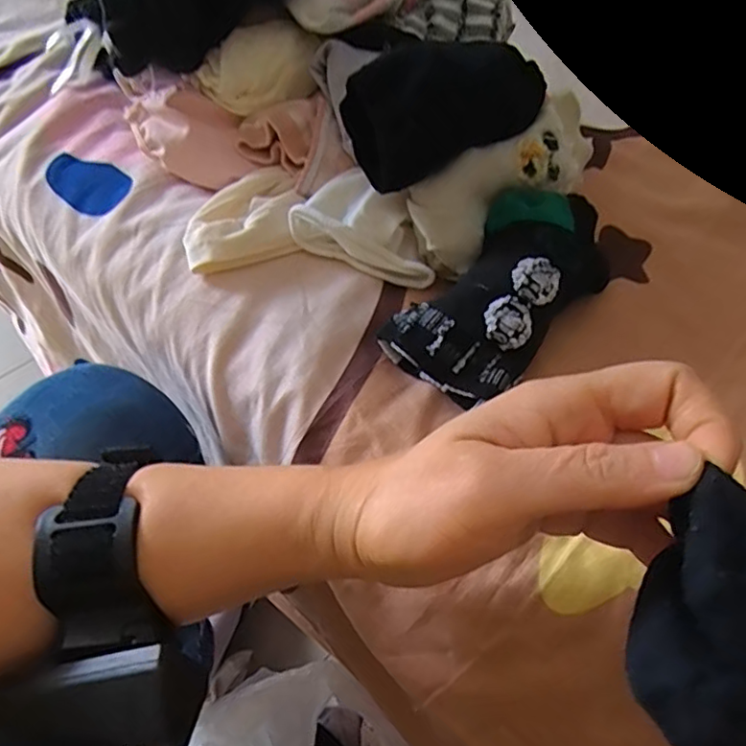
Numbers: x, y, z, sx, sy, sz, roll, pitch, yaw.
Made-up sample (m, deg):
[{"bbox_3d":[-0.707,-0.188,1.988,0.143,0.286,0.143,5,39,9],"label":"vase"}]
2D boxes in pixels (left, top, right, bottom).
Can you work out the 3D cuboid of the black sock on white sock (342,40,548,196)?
[{"bbox_3d":[0.038,-0.142,0.300,0.105,0.051,0.052,-23,62,-18],"label":"black sock on white sock"}]

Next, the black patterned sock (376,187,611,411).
[{"bbox_3d":[0.068,-0.040,0.303,0.070,0.044,0.127,40,78,19],"label":"black patterned sock"}]

